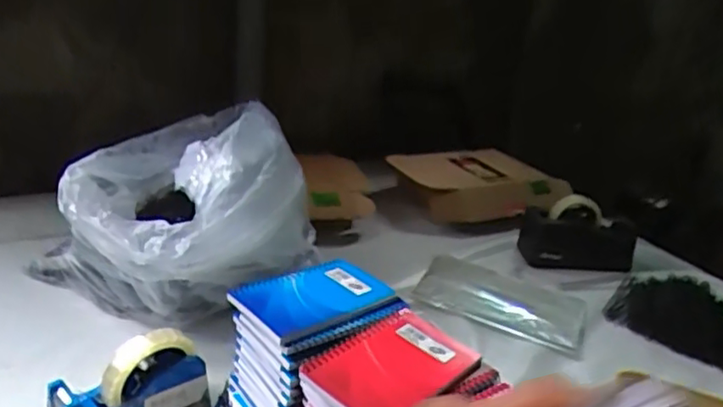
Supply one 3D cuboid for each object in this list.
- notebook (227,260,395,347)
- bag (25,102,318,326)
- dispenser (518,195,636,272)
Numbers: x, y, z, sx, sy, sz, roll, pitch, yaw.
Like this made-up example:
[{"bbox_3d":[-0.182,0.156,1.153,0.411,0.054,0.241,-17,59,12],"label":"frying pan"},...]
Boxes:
[{"bbox_3d":[-0.042,0.083,0.551,0.127,0.014,0.085,-17,33,-41],"label":"notebook"},{"bbox_3d":[-0.238,0.028,0.862,0.349,0.245,0.293,-12,30,-35],"label":"bag"},{"bbox_3d":[0.407,0.059,1.125,0.211,0.134,0.065,-1,25,-14],"label":"dispenser"}]

